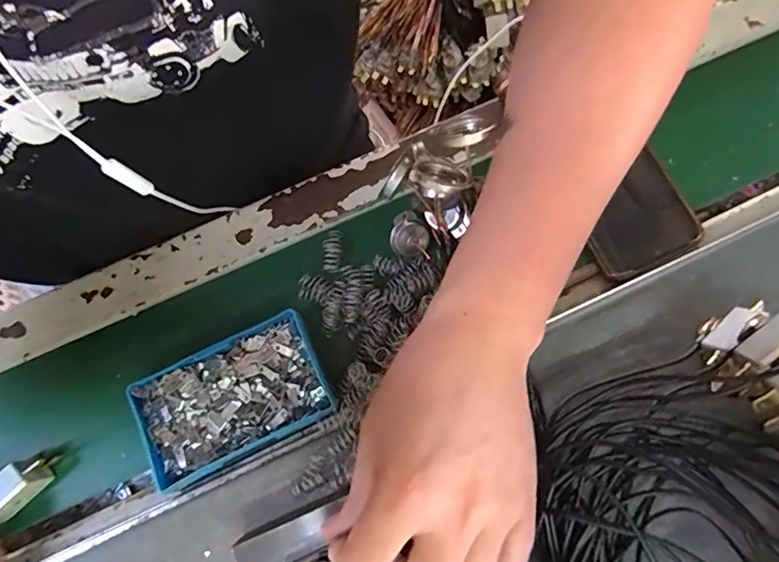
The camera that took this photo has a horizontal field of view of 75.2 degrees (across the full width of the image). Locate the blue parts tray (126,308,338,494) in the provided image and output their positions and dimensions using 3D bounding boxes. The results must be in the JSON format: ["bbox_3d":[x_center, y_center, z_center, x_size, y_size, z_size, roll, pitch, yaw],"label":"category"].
[{"bbox_3d":[-0.098,0.074,0.320,0.114,0.024,0.070,-26,78,-5],"label":"blue parts tray"}]

